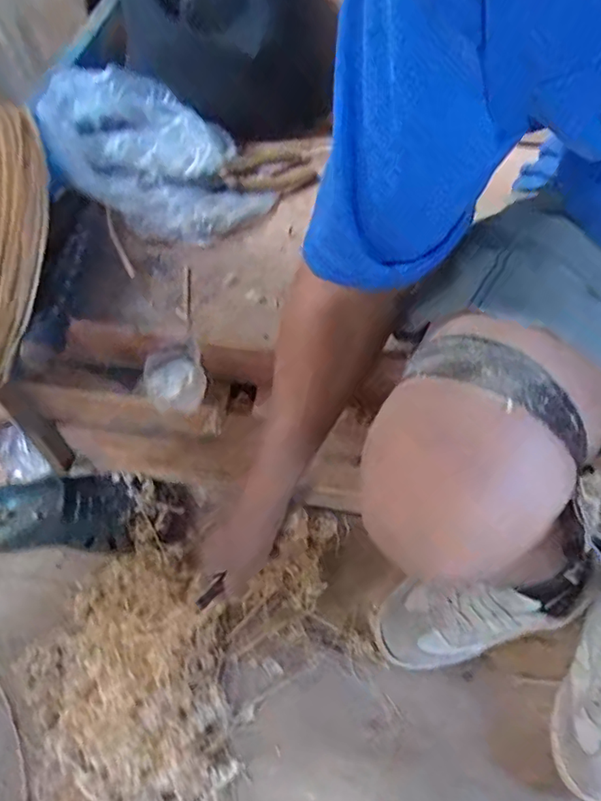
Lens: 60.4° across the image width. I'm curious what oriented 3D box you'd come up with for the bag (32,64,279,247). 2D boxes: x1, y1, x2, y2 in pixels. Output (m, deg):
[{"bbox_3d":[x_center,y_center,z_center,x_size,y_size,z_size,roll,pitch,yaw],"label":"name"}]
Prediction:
[{"bbox_3d":[-0.138,-0.244,0.512,0.212,0.084,0.143,12,59,5],"label":"bag"}]

